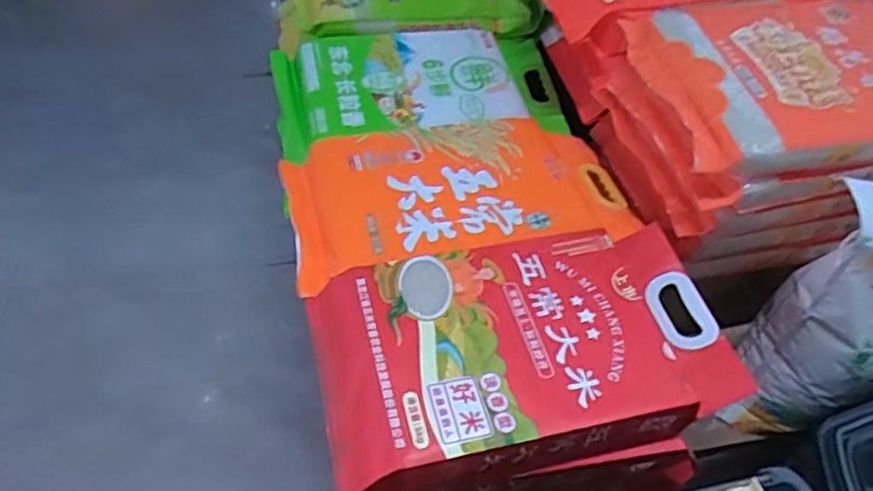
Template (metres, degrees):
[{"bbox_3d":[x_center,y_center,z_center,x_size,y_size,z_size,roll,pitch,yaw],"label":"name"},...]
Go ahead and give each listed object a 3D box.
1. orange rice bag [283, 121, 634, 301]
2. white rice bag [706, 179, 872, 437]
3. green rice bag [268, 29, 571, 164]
[{"bbox_3d":[0.037,-0.072,0.919,0.465,0.067,0.264,-7,51,-12],"label":"orange rice bag"},{"bbox_3d":[0.598,0.088,0.912,0.324,0.377,0.151,-14,52,-16],"label":"white rice bag"},{"bbox_3d":[-0.028,-0.236,1.104,0.448,0.122,0.296,-9,51,-13],"label":"green rice bag"}]

